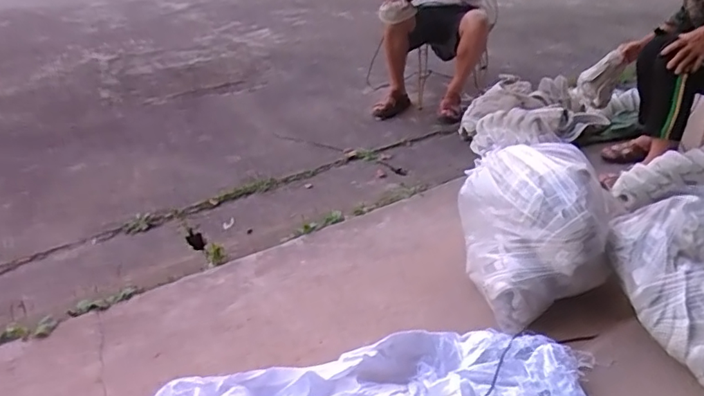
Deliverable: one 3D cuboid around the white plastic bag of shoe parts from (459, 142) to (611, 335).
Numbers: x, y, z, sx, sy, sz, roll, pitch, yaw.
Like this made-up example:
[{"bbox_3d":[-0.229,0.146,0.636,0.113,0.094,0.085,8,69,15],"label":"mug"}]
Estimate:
[{"bbox_3d":[0.447,0.053,1.241,0.322,0.251,0.466,0,31,5],"label":"white plastic bag of shoe parts"}]

